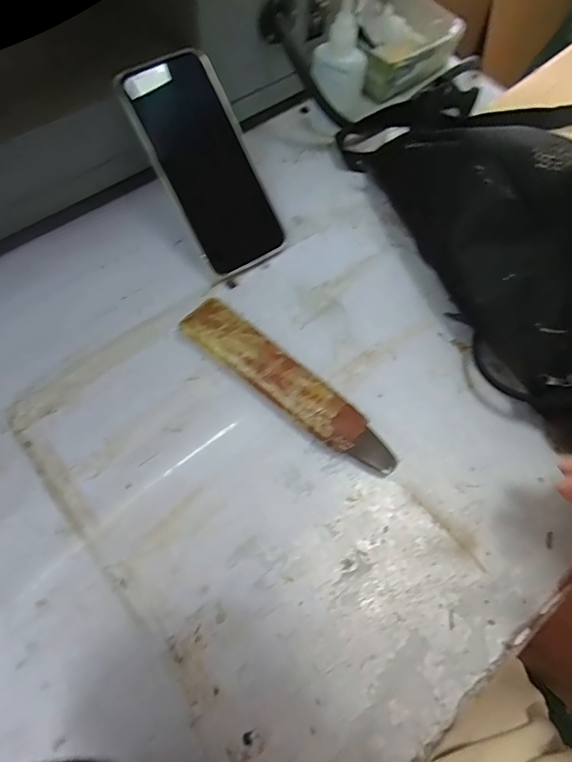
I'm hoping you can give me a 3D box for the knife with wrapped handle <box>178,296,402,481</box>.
[{"bbox_3d":[0.001,0.004,0.341,0.185,0.016,0.037,40,70,14],"label":"knife with wrapped handle"}]

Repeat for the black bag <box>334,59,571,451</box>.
[{"bbox_3d":[0.171,-0.131,0.364,0.121,0.102,0.327,-20,69,-11],"label":"black bag"}]

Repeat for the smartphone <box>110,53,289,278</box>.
[{"bbox_3d":[-0.063,-0.172,0.374,0.078,0.016,0.163,-31,104,-15],"label":"smartphone"}]

